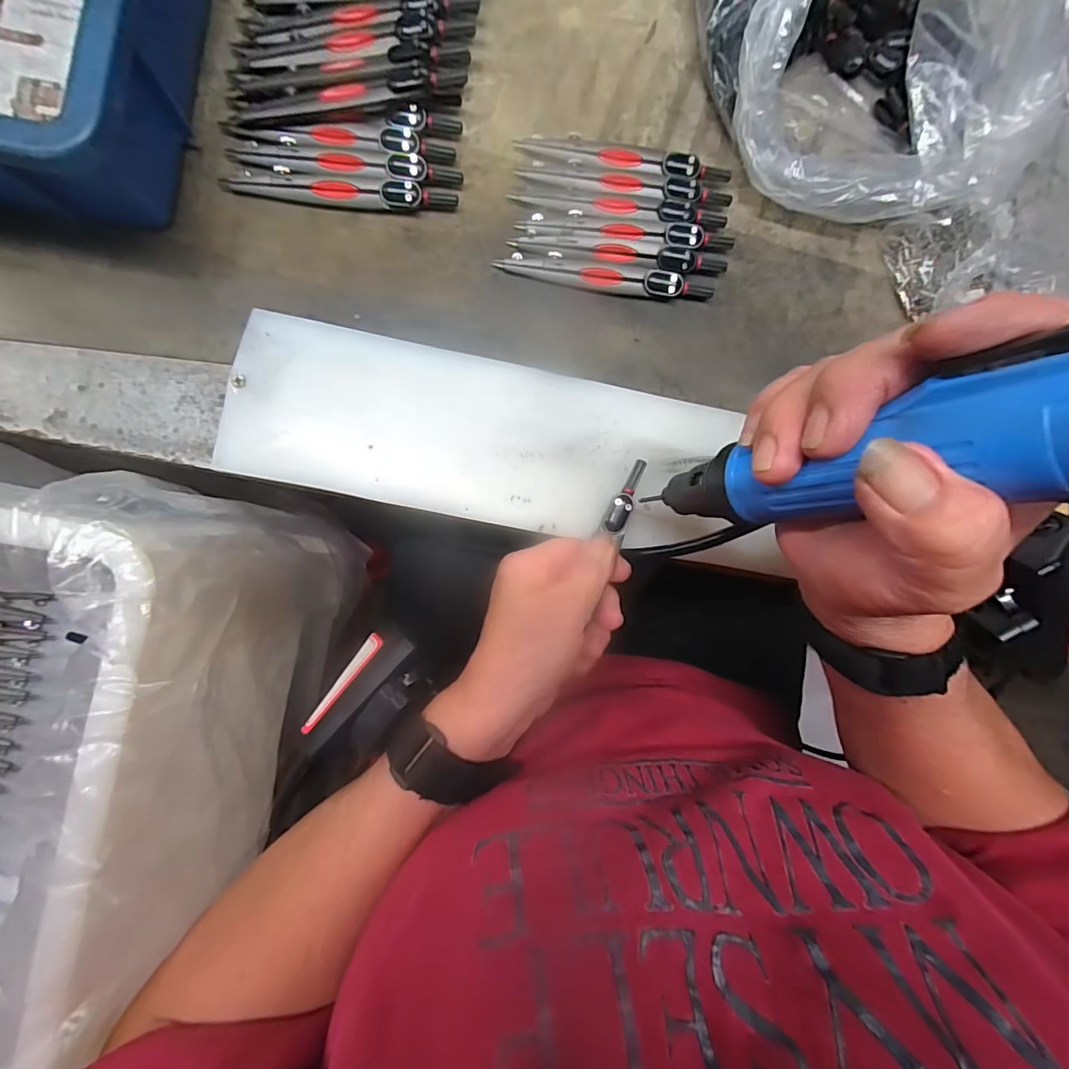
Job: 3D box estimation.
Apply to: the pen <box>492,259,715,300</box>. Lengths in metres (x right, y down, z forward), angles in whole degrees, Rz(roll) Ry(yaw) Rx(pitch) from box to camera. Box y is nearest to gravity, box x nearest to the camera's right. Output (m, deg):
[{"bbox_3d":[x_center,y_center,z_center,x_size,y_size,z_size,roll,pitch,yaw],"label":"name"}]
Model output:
[{"bbox_3d":[0.044,-0.154,0.289,0.131,0.009,0.015,4,89,-6],"label":"pen"}]

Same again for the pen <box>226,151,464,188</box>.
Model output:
[{"bbox_3d":[-0.109,-0.213,0.276,0.130,0.011,0.016,3,89,-6],"label":"pen"}]

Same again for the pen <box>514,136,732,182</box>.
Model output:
[{"bbox_3d":[0.056,-0.229,0.294,0.130,0.013,0.019,8,88,-6],"label":"pen"}]

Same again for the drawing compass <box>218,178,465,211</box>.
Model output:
[{"bbox_3d":[-0.112,-0.197,0.276,0.130,0.013,0.014,2,89,-6],"label":"drawing compass"}]

